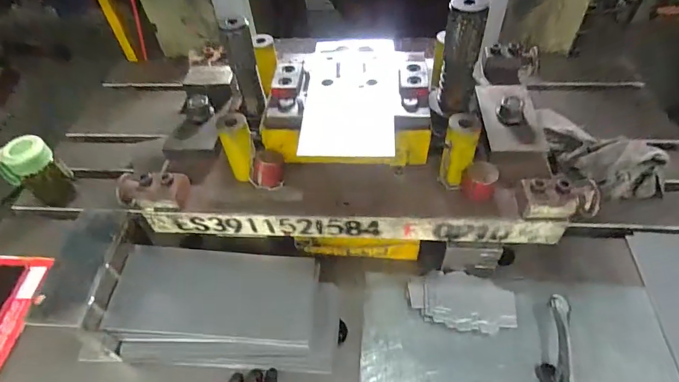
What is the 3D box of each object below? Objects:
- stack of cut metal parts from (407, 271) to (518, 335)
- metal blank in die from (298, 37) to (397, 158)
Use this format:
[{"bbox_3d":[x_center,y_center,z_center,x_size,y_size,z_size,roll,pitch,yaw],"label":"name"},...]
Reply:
[{"bbox_3d":[0.169,0.148,0.571,0.142,0.020,0.084,10,51,13],"label":"stack of cut metal parts"},{"bbox_3d":[0.016,-0.143,0.582,0.122,0.007,0.247,1,52,4],"label":"metal blank in die"}]

